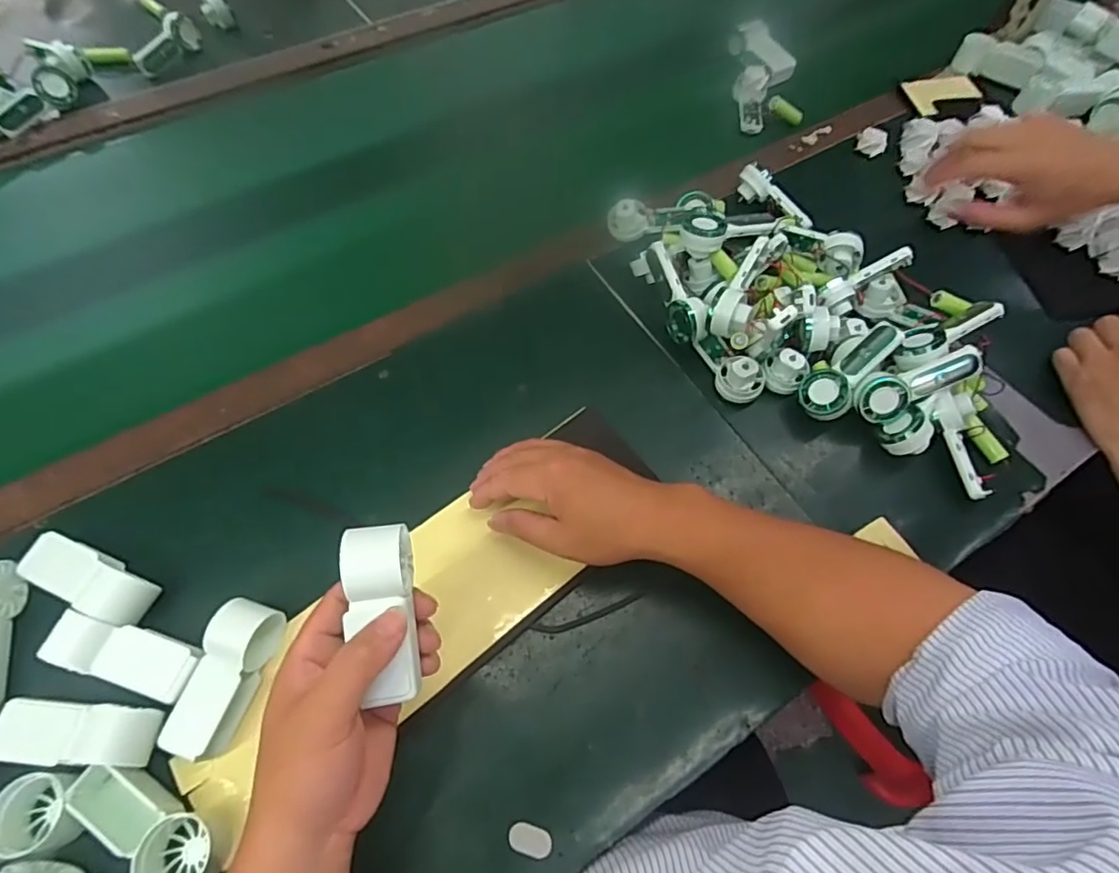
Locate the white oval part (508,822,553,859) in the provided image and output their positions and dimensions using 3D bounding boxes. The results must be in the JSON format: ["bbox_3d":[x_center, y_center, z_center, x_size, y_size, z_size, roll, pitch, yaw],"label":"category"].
[{"bbox_3d":[-0.018,0.248,0.359,0.026,0.004,0.014,17,63,8],"label":"white oval part"}]

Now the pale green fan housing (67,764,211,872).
[{"bbox_3d":[-0.240,0.227,0.341,0.091,0.037,0.036,32,66,15],"label":"pale green fan housing"}]

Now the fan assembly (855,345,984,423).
[{"bbox_3d":[0.286,-0.042,0.471,0.092,0.025,0.031,-25,62,15],"label":"fan assembly"}]

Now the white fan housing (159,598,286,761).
[{"bbox_3d":[-0.218,0.154,0.379,0.049,0.035,0.094,15,63,7],"label":"white fan housing"}]

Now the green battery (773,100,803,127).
[{"bbox_3d":[0.262,-0.374,0.675,0.044,0.016,0.014,7,58,-30],"label":"green battery"}]

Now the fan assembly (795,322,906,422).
[{"bbox_3d":[0.240,-0.054,0.482,0.093,0.021,0.041,-45,70,7],"label":"fan assembly"}]

